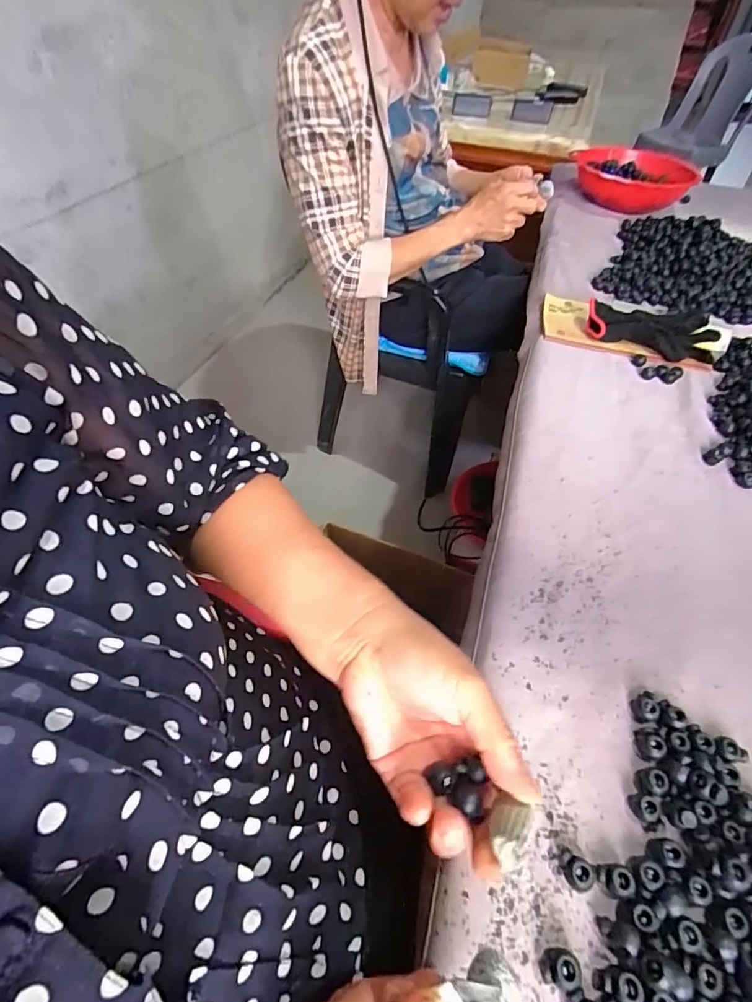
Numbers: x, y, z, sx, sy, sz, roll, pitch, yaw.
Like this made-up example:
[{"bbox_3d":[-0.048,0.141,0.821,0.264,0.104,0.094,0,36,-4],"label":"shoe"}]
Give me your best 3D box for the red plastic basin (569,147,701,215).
[{"bbox_3d":[0.546,-0.692,1.042,0.246,0.092,0.246,20,53,13],"label":"red plastic basin"}]

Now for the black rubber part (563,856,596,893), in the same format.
[{"bbox_3d":[0.115,0.212,0.271,0.016,0.010,0.016,1,51,-1],"label":"black rubber part"}]

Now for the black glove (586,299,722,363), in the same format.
[{"bbox_3d":[0.360,-0.222,0.633,0.167,0.041,0.094,28,55,19],"label":"black glove"}]

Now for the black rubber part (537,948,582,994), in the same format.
[{"bbox_3d":[0.095,0.240,0.246,0.018,0.011,0.016,8,51,4],"label":"black rubber part"}]

